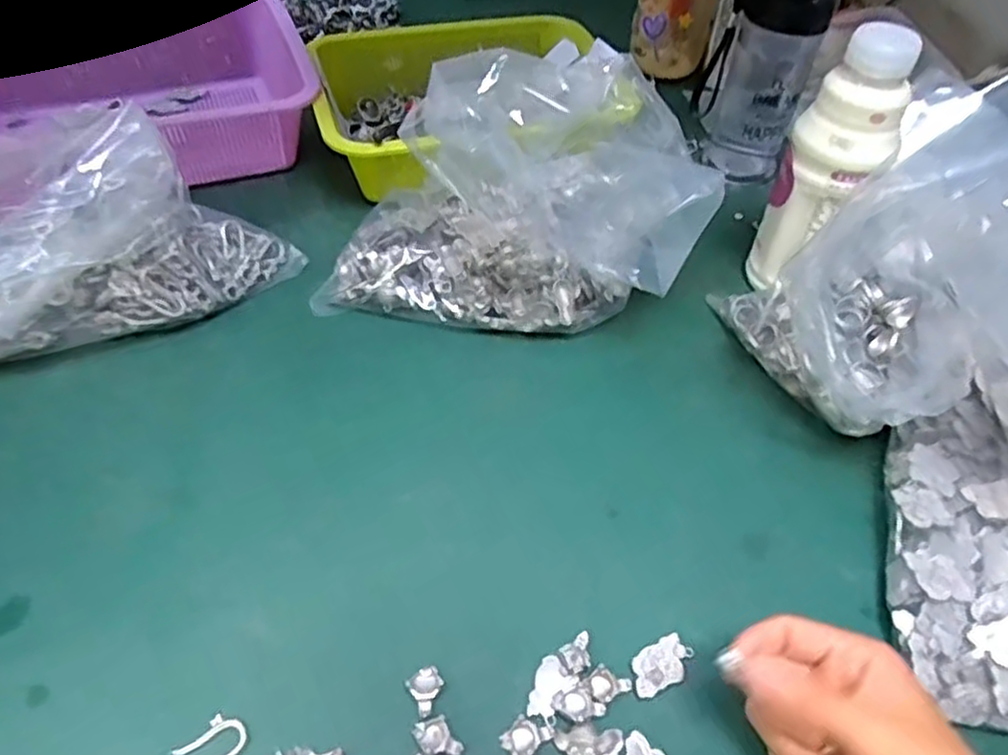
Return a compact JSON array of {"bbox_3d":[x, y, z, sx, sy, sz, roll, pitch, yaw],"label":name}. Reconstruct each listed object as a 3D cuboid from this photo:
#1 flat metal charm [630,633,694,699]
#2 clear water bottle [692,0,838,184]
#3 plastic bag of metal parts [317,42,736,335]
[{"bbox_3d":[0.081,0.146,0.373,0.035,0.004,0.021,-19,53,-19],"label":"flat metal charm"},{"bbox_3d":[0.216,-0.263,0.622,0.083,0.185,0.063,13,50,8],"label":"clear water bottle"},{"bbox_3d":[0.005,-0.136,0.523,0.258,0.148,0.163,6,49,1],"label":"plastic bag of metal parts"}]

